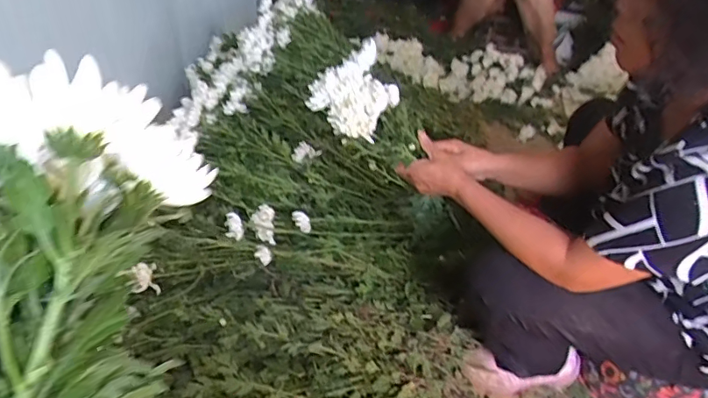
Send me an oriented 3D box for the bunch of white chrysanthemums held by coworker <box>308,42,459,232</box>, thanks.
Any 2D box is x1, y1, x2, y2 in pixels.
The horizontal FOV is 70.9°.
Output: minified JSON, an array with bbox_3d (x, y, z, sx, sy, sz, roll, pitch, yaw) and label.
[{"bbox_3d":[0.077,-0.054,0.763,0.104,0.347,0.110,-39,42,3],"label":"bunch of white chrysanthemums held by coworker"}]

